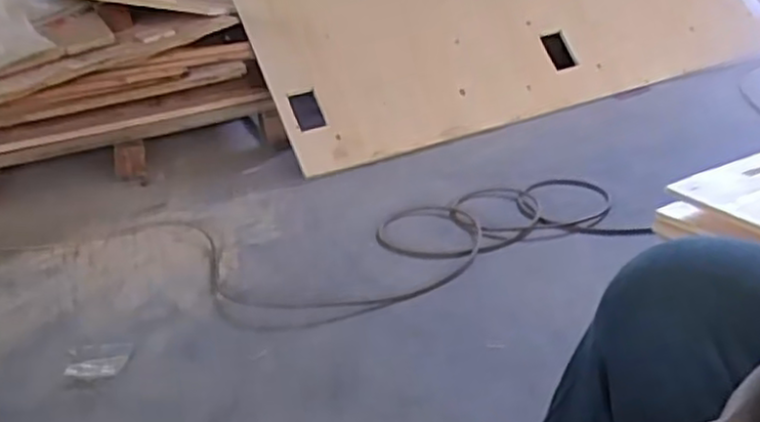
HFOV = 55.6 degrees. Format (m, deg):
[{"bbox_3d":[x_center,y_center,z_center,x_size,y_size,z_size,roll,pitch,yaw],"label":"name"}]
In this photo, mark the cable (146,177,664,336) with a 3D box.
[{"bbox_3d":[0.035,0.047,1.665,1.041,0.016,0.588,-11,27,-10],"label":"cable"}]

